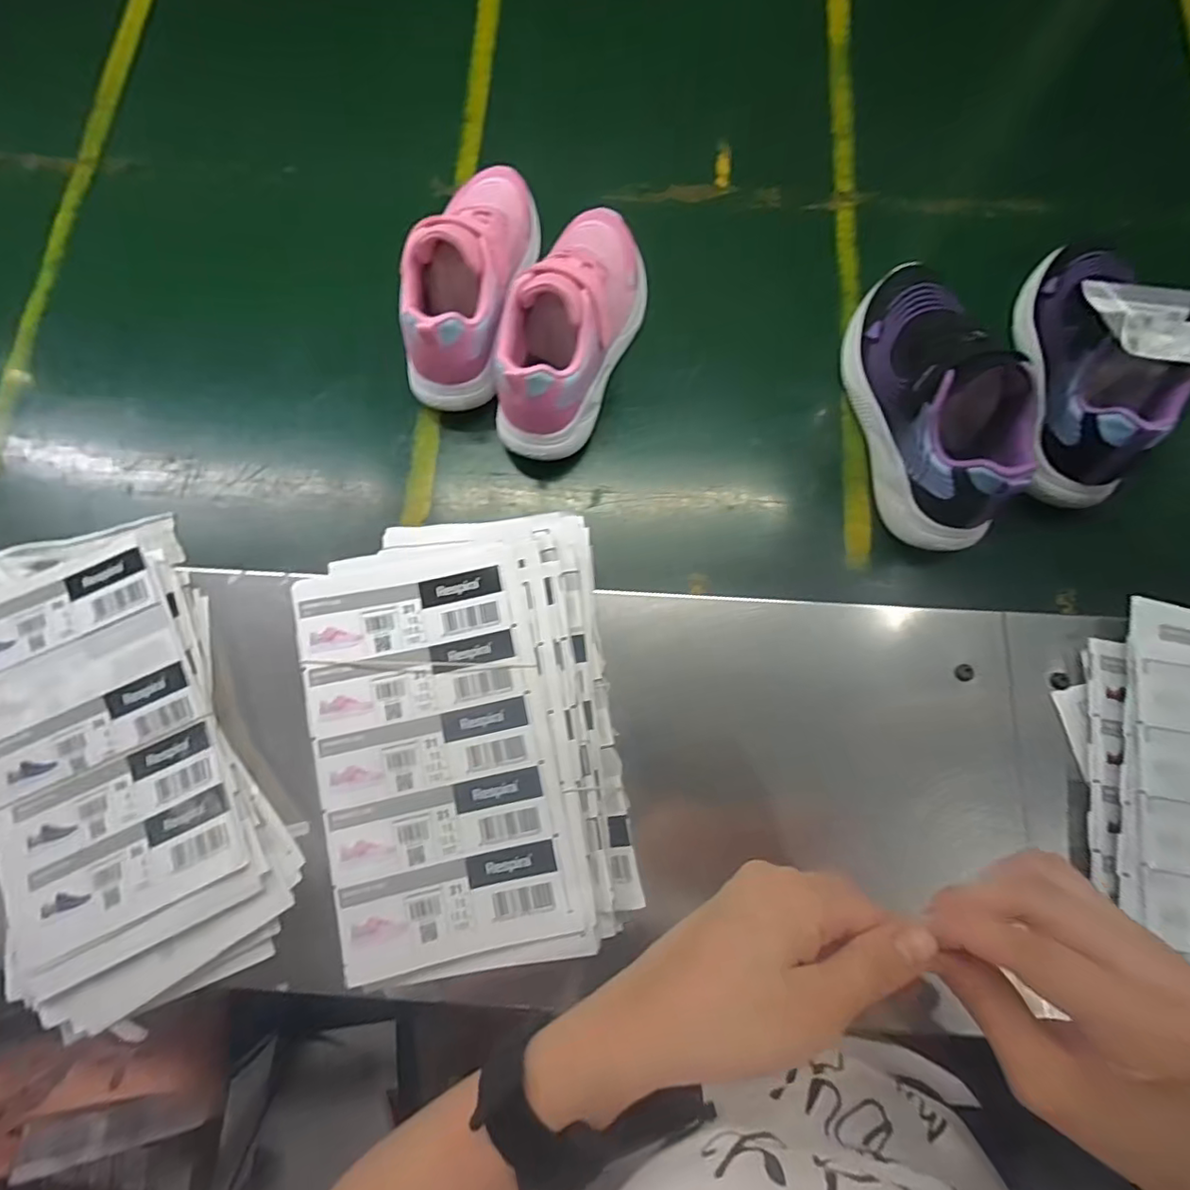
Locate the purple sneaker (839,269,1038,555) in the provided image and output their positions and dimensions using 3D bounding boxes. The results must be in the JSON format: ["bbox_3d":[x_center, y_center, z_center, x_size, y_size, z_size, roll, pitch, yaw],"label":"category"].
[{"bbox_3d":[0.253,-0.153,0.439,0.084,0.098,0.228,-4,77,-1],"label":"purple sneaker"}]

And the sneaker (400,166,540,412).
[{"bbox_3d":[-0.095,-0.257,0.465,0.072,0.099,0.207,14,77,3],"label":"sneaker"}]

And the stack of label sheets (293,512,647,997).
[{"bbox_3d":[-0.079,0.084,0.370,0.182,0.031,0.273,-9,77,-2],"label":"stack of label sheets"}]

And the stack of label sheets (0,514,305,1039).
[{"bbox_3d":[-0.328,0.100,0.396,0.174,0.050,0.337,-28,78,-6],"label":"stack of label sheets"}]

